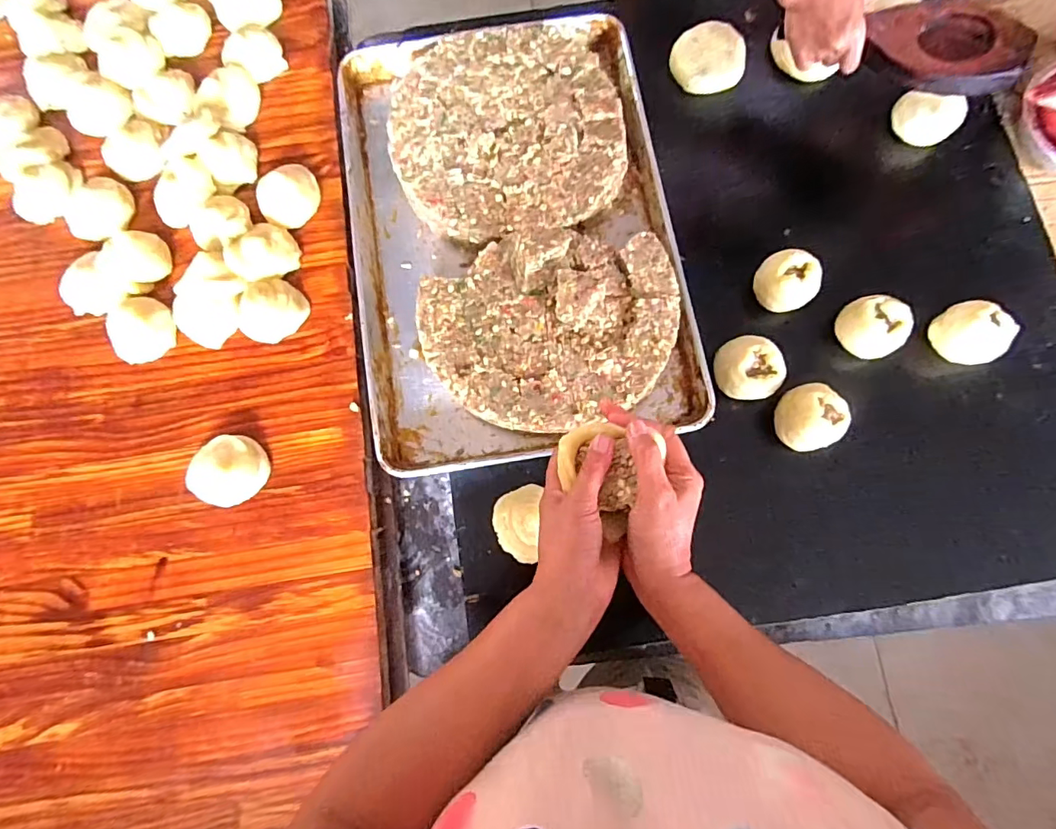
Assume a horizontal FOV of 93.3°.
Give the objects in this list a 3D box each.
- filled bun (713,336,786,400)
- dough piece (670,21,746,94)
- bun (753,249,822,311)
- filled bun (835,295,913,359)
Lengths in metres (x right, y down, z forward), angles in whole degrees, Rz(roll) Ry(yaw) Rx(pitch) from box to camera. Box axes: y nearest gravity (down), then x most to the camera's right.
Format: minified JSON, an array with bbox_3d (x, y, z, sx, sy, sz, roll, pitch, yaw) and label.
[{"bbox_3d":[0.267,-0.056,0.609,0.071,0.048,0.077,-35,81,-6],"label":"filled bun"},{"bbox_3d":[0.258,-0.514,0.719,0.102,0.026,0.095,0,79,1],"label":"dough piece"},{"bbox_3d":[0.322,-0.164,0.631,0.061,0.068,0.070,-35,81,-6],"label":"bun"},{"bbox_3d":[0.428,-0.107,0.629,0.068,0.070,0.077,-30,80,-5],"label":"filled bun"}]

